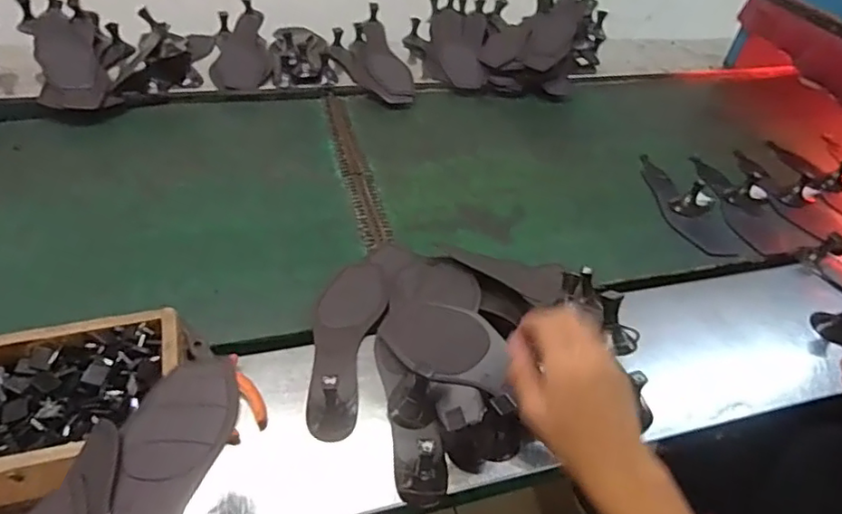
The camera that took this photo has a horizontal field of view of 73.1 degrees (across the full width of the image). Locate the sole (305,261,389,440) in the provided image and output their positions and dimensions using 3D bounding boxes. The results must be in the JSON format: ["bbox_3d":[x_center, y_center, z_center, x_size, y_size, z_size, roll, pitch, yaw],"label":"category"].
[{"bbox_3d":[-0.082,0.080,0.642,0.080,0.055,0.255,5,43,-4],"label":"sole"}]

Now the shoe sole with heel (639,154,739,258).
[{"bbox_3d":[0.436,-0.106,0.937,0.104,0.050,0.265,2,44,-7],"label":"shoe sole with heel"}]

